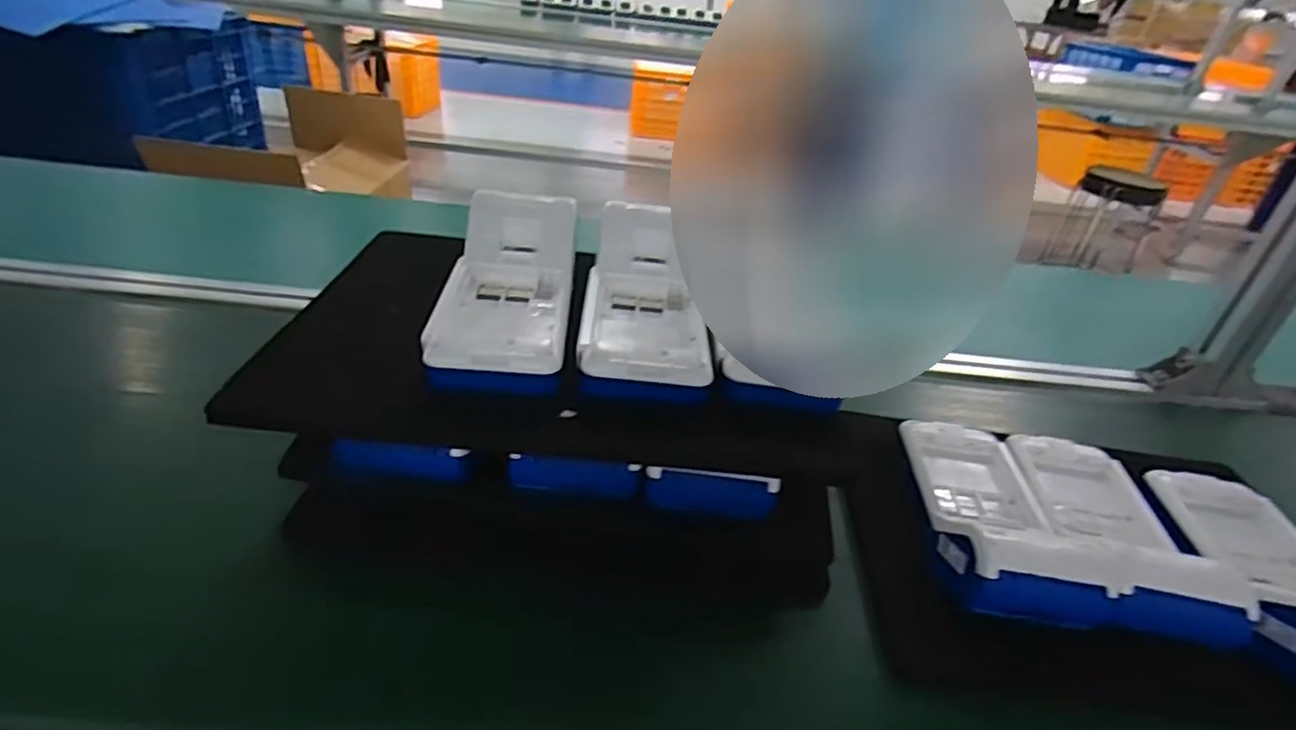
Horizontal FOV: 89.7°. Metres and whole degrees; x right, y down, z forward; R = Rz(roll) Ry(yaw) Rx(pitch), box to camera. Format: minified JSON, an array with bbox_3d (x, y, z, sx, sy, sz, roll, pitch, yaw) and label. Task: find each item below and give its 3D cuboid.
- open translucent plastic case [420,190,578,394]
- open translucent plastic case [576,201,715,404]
[{"bbox_3d":[-0.090,-0.053,0.421,0.082,0.052,0.179,3,33,-6],"label":"open translucent plastic case"},{"bbox_3d":[-0.002,-0.042,0.429,0.082,0.061,0.174,4,33,-4],"label":"open translucent plastic case"}]

